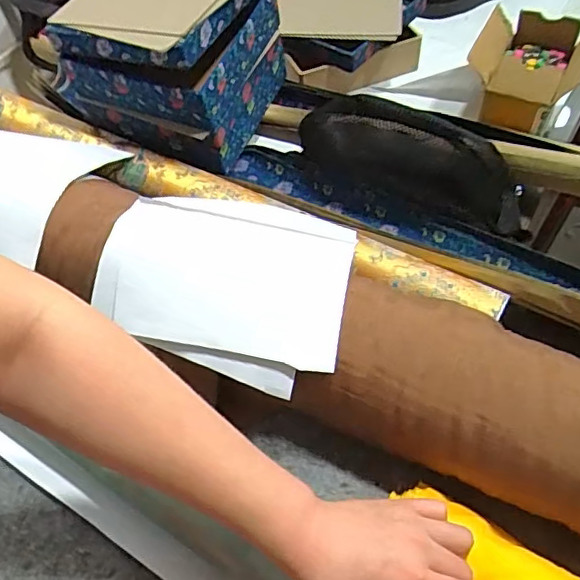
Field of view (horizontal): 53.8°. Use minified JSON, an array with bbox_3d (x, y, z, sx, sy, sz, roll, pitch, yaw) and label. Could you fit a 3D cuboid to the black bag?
[{"bbox_3d":[0.123,-0.152,0.644,0.286,0.097,0.076,24,53,22],"label":"black bag"}]

